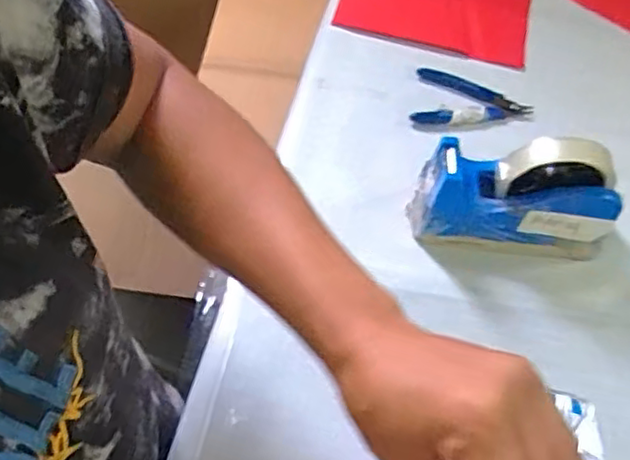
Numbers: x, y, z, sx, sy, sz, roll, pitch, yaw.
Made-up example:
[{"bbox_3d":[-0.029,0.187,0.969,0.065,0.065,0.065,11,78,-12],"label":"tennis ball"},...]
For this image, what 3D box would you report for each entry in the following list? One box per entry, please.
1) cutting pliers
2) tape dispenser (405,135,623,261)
[{"bbox_3d":[0.155,-0.124,0.653,0.115,0.008,0.070,17,59,7],"label":"cutting pliers"},{"bbox_3d":[0.170,-0.031,0.538,0.166,0.105,0.057,9,58,2],"label":"tape dispenser"}]

